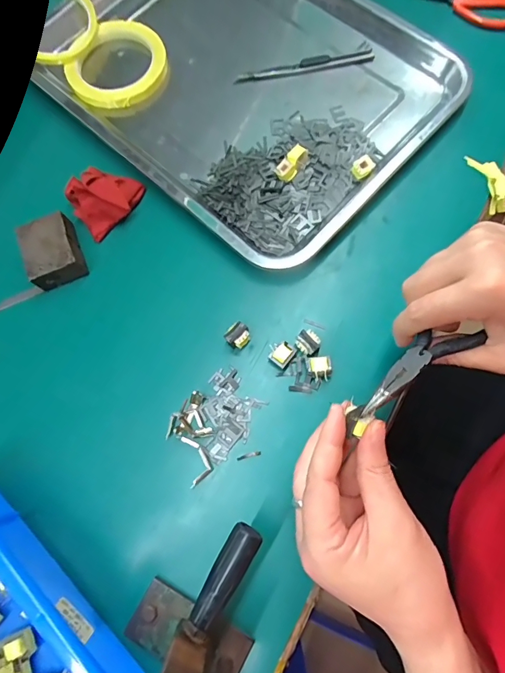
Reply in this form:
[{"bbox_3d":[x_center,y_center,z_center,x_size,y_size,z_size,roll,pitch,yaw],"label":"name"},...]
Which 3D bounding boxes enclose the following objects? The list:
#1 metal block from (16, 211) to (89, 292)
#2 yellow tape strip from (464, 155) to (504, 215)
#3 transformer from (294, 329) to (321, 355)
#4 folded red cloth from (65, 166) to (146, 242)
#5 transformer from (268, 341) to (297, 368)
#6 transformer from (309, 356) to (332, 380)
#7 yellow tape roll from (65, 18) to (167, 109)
[{"bbox_3d":[-0.175,-0.074,0.345,0.043,0.022,0.057,-19,75,-4],"label":"metal block"},{"bbox_3d":[0.219,-0.143,0.362,0.021,0.015,0.057,-21,75,-4],"label":"yellow tape strip"},{"bbox_3d":[0.044,0.005,0.319,0.017,0.014,0.019,-38,77,-9],"label":"transformer"},{"bbox_3d":[-0.136,-0.132,0.364,0.063,0.032,0.055,-39,77,-9],"label":"folded red cloth"},{"bbox_3d":[0.023,0.014,0.319,0.018,0.015,0.019,38,78,11],"label":"transformer"},{"bbox_3d":[0.053,0.026,0.313,0.017,0.016,0.018,1,74,2],"label":"transformer"},{"bbox_3d":[-0.139,-0.284,0.414,0.101,0.015,0.101,0,74,1],"label":"yellow tape roll"}]

